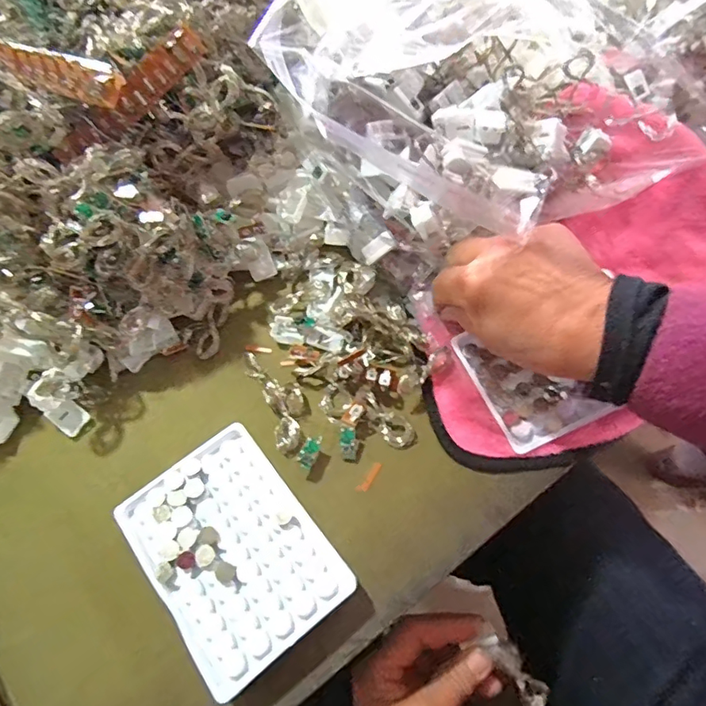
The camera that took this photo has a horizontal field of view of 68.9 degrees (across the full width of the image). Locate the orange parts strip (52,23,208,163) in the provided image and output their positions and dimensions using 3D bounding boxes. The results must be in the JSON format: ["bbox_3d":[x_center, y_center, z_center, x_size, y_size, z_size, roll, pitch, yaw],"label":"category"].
[{"bbox_3d":[-0.153,-0.175,0.354,0.124,0.018,0.018,-42,70,0],"label":"orange parts strip"}]

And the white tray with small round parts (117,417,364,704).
[{"bbox_3d":[-0.073,0.120,0.318,0.093,0.027,0.129,-36,68,-15],"label":"white tray with small round parts"}]

